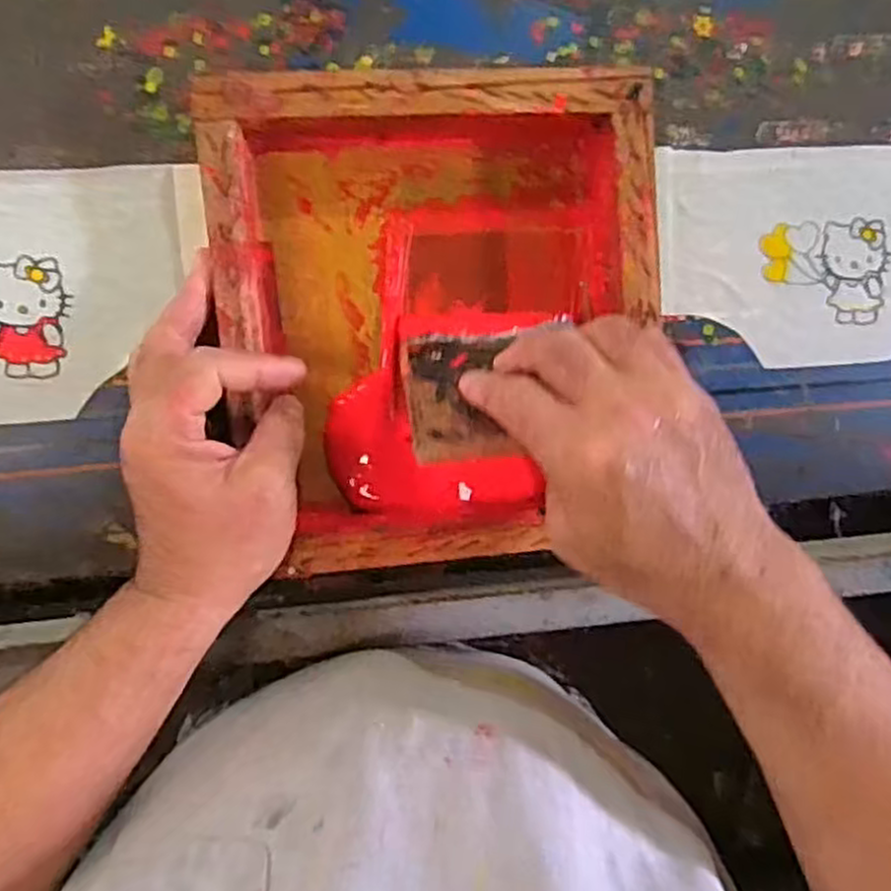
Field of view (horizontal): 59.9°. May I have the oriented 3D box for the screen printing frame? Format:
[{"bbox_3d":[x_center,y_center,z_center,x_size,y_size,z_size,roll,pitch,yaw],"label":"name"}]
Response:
[{"bbox_3d":[-0.001,-0.066,0.428,0.233,0.055,0.250,-5,94,-6],"label":"screen printing frame"}]

